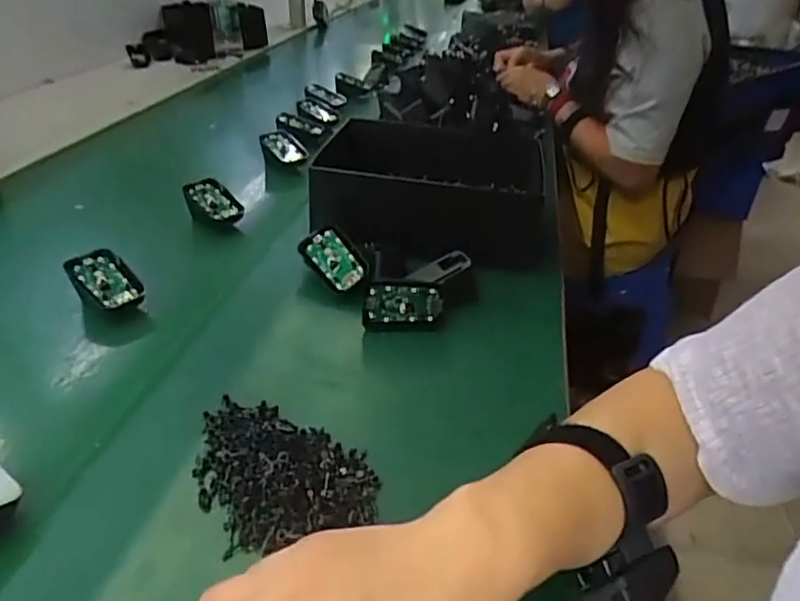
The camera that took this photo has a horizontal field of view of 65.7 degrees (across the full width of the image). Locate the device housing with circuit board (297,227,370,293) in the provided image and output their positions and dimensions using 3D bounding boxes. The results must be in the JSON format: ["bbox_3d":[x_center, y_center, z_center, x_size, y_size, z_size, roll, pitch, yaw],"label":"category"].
[{"bbox_3d":[-0.062,-0.039,0.587,0.044,0.012,0.073,-45,69,-2],"label":"device housing with circuit board"}]

